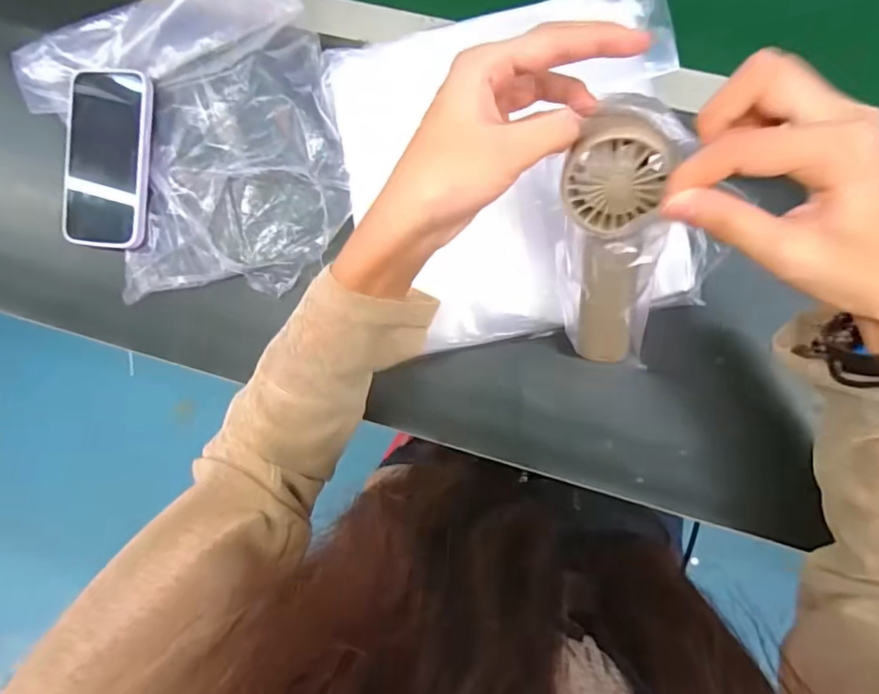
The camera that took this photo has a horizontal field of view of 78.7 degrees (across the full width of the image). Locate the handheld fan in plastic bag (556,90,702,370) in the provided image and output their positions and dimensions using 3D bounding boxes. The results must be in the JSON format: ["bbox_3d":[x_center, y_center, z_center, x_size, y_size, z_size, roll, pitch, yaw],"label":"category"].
[{"bbox_3d":[0.097,-0.060,0.310,0.053,0.169,0.059,-5,56,7],"label":"handheld fan in plastic bag"}]

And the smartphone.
[{"bbox_3d":[-0.292,-0.167,0.469,0.080,0.015,0.154,5,89,7],"label":"smartphone"}]

